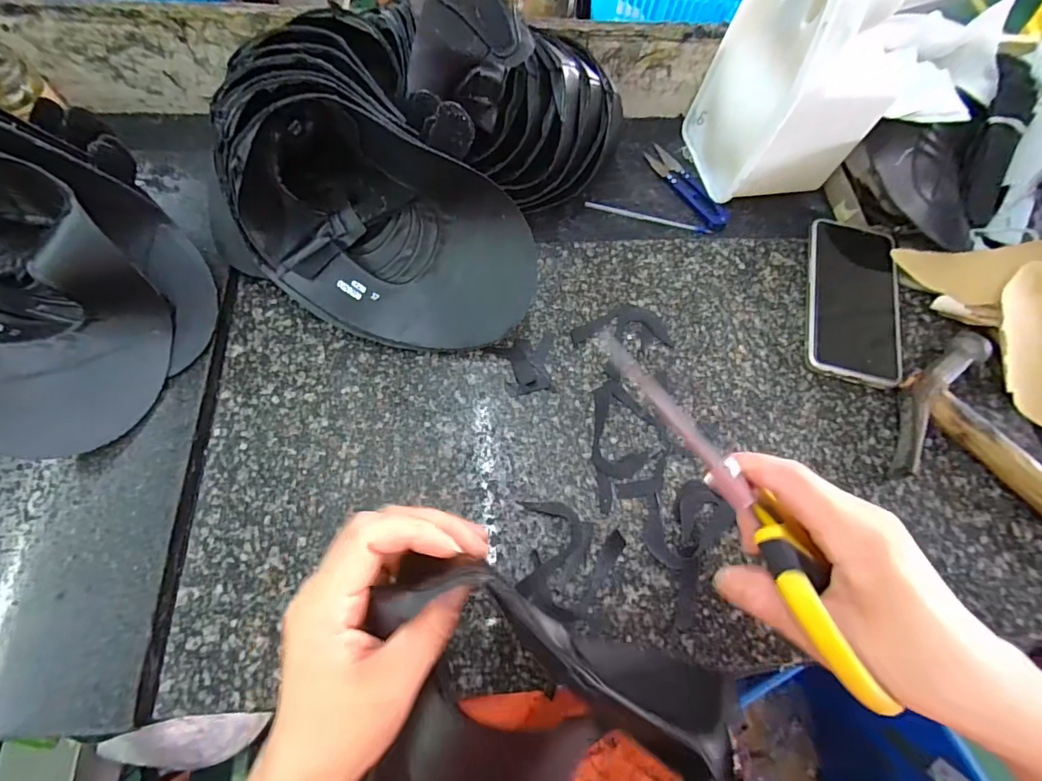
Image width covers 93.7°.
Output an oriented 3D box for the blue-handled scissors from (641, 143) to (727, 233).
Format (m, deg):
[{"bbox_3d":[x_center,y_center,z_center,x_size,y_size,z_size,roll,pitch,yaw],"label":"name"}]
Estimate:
[{"bbox_3d":[0.169,-0.211,0.499,0.030,0.005,0.119,-25,69,-13],"label":"blue-handled scissors"}]

